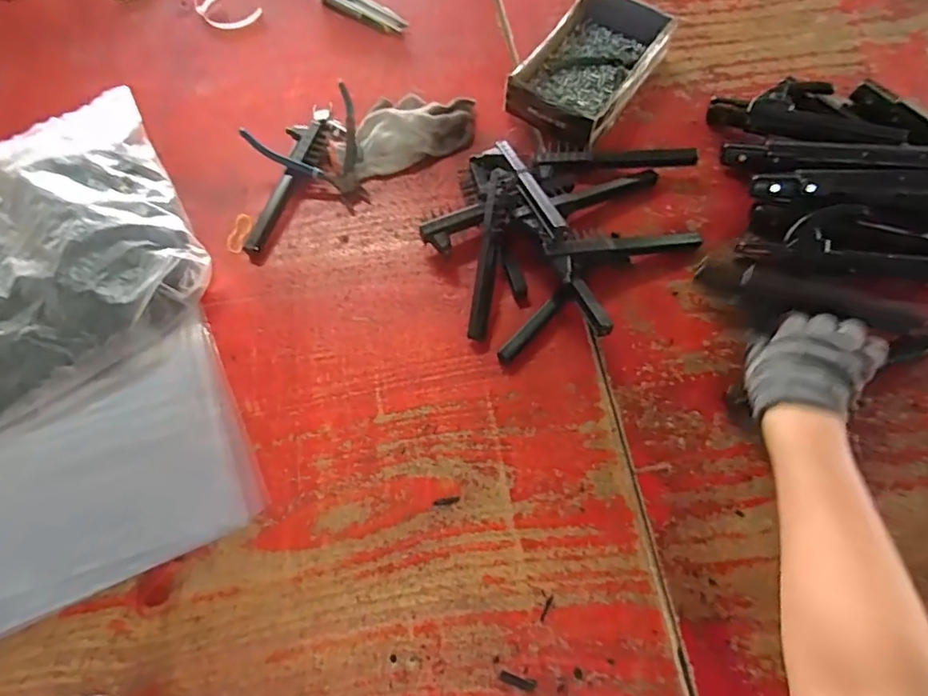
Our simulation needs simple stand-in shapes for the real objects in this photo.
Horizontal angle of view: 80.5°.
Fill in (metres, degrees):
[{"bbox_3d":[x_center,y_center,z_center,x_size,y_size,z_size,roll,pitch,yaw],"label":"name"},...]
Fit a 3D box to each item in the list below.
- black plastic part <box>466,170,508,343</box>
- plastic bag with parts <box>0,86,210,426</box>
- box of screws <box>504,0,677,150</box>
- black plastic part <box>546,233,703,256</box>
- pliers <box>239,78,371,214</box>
[{"bbox_3d":[0.027,-0.097,0.565,0.022,0.014,0.179,8,83,5],"label":"black plastic part"},{"bbox_3d":[-0.457,-0.125,0.594,0.275,0.059,0.372,-30,69,-11],"label":"plastic bag with parts"},{"bbox_3d":[0.158,-0.345,0.670,0.128,0.052,0.234,33,71,15],"label":"box of screws"},{"bbox_3d":[0.164,-0.105,0.561,0.171,0.019,0.018,-7,65,-18],"label":"black plastic part"},{"bbox_3d":[-0.157,-0.244,0.644,0.148,0.042,0.122,30,71,14],"label":"pliers"}]

